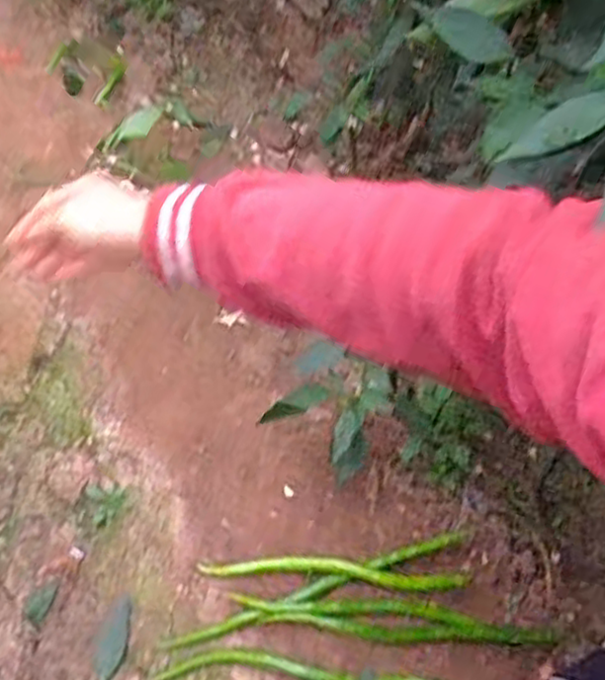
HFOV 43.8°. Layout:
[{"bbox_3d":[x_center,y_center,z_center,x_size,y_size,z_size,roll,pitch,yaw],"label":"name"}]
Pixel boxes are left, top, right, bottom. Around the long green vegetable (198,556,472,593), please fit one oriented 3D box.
[{"bbox_3d":[0.039,0.259,0.838,0.305,0.029,0.030,4,61,0],"label":"long green vegetable"}]

